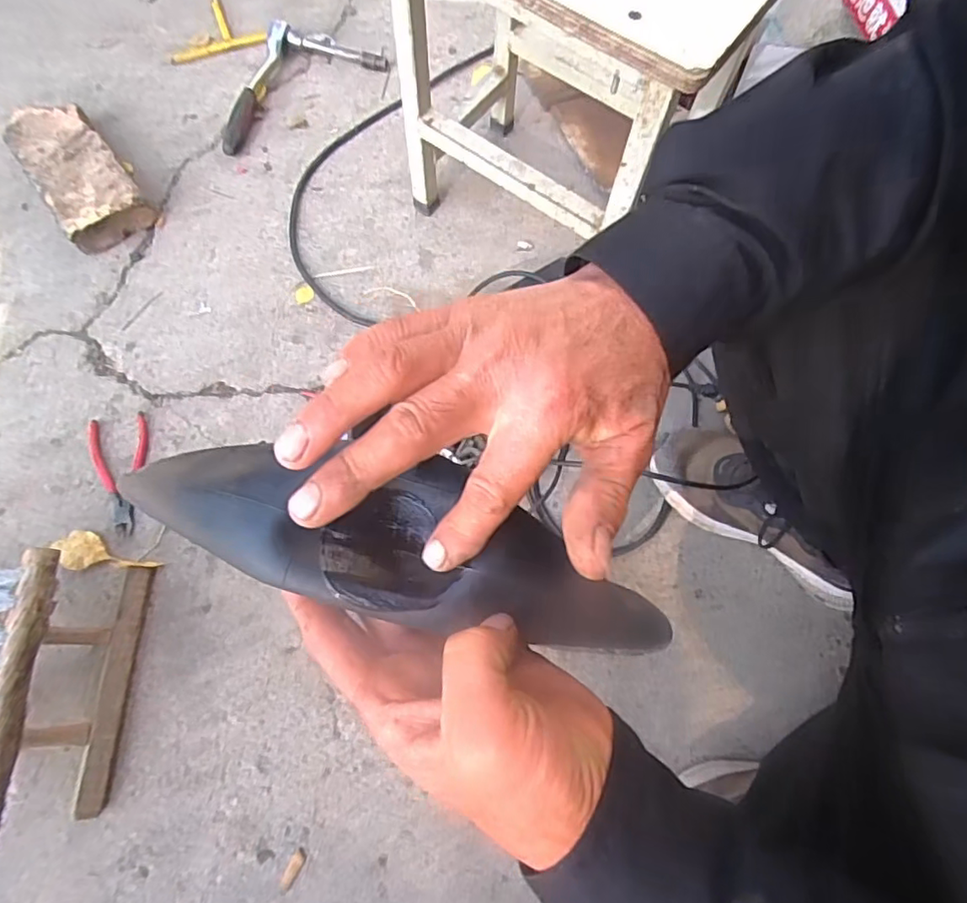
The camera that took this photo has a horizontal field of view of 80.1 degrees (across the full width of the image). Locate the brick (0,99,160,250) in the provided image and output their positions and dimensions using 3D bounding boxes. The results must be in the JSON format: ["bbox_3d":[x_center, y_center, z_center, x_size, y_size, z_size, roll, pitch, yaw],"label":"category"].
[{"bbox_3d":[-0.533,-0.366,0.756,0.107,0.053,0.215,-35,77,-14],"label":"brick"}]

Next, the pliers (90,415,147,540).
[{"bbox_3d":[-0.416,0.026,0.659,0.065,0.013,0.139,-12,73,-4],"label":"pliers"}]

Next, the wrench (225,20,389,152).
[{"bbox_3d":[-0.283,-0.541,0.822,0.275,0.039,0.136,-36,76,-10],"label":"wrench"}]

